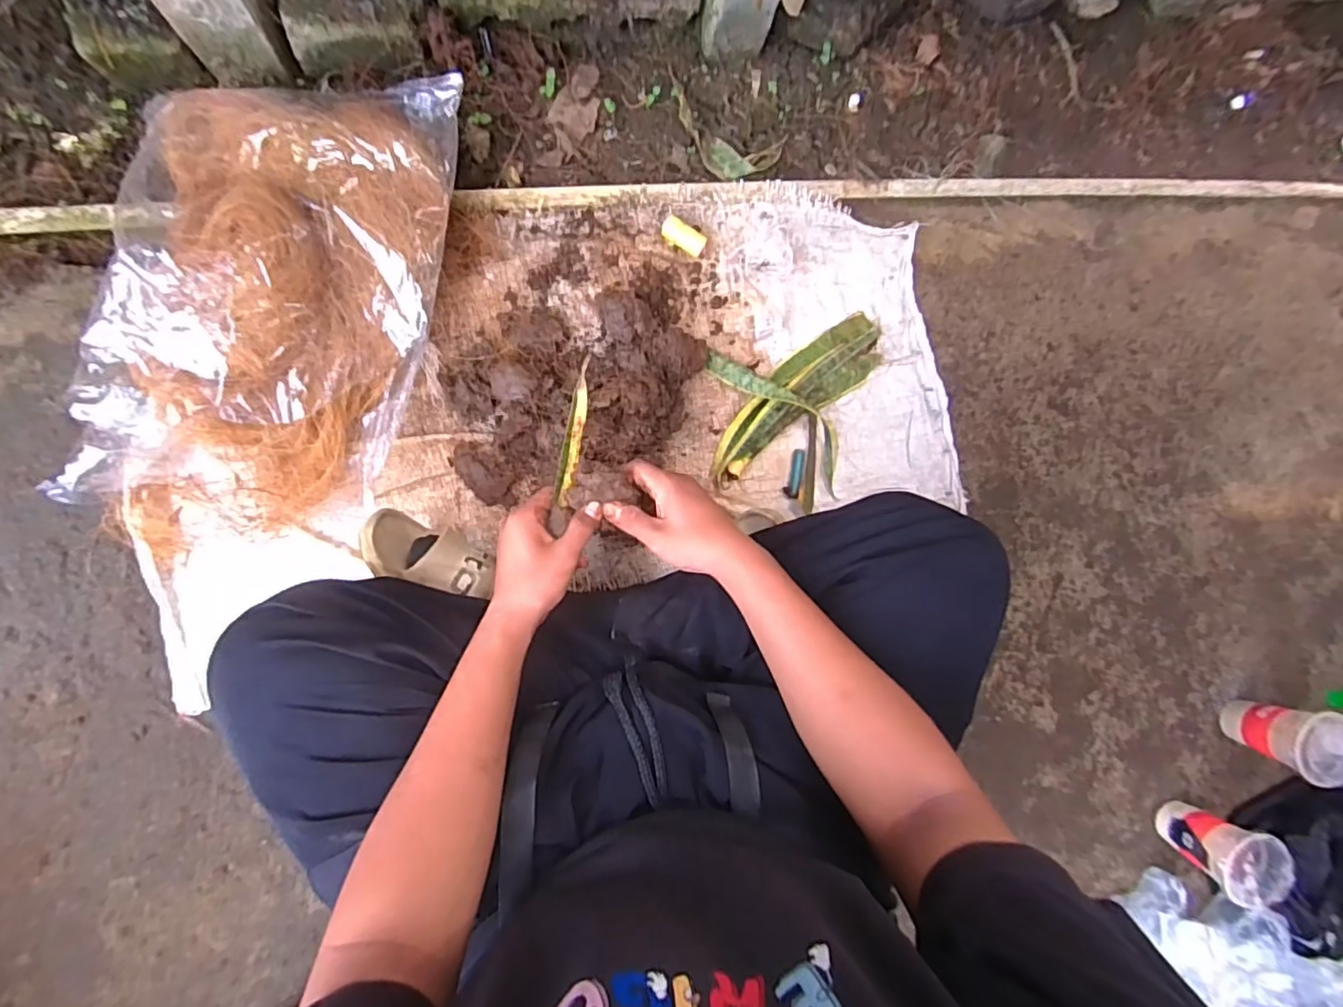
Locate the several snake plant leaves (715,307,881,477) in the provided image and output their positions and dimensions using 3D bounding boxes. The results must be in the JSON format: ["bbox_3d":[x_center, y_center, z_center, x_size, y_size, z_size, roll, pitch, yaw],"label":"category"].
[{"bbox_3d":[0.153,-0.137,0.734,0.281,0.031,0.078,-36,96,-7],"label":"several snake plant leaves"}]

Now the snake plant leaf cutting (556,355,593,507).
[{"bbox_3d":[-0.085,-0.062,0.517,0.016,0.011,0.128,10,95,-9],"label":"snake plant leaf cutting"}]

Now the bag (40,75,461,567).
[{"bbox_3d":[-0.381,-0.191,0.559,0.270,0.112,0.509,10,89,-9],"label":"bag"}]

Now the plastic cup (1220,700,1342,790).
[{"bbox_3d":[0.825,0.312,0.782,0.087,0.102,0.089,0,91,-9],"label":"plastic cup"}]

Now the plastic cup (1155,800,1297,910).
[{"bbox_3d":[0.716,0.454,0.773,0.082,0.108,0.086,0,91,-9],"label":"plastic cup"}]

